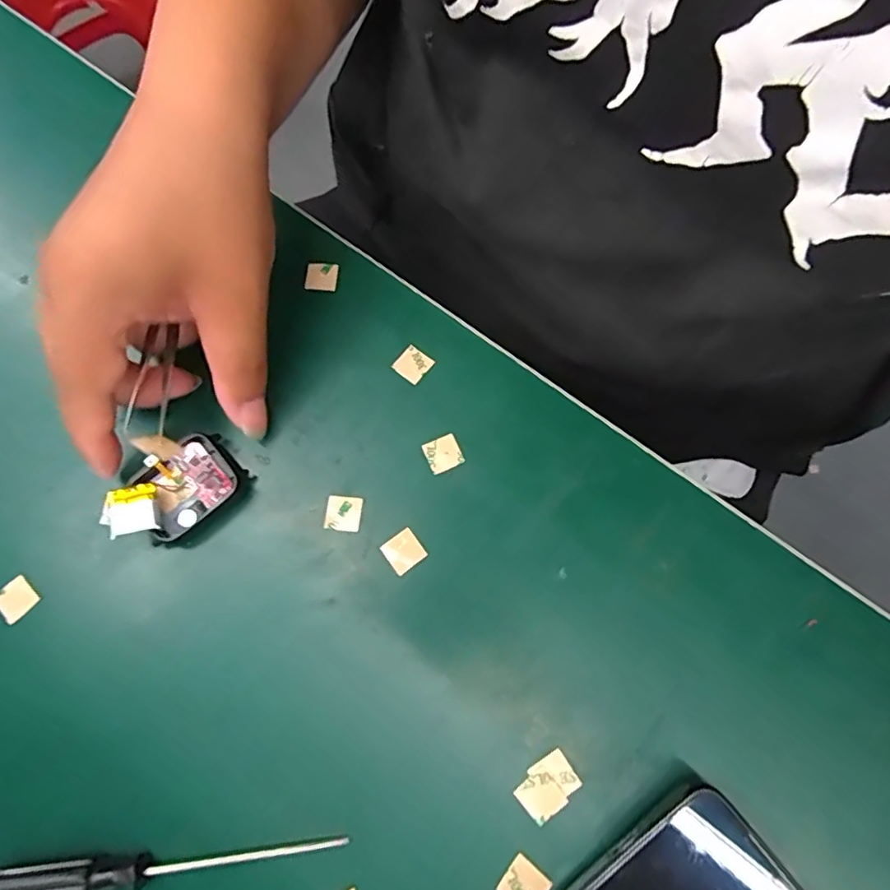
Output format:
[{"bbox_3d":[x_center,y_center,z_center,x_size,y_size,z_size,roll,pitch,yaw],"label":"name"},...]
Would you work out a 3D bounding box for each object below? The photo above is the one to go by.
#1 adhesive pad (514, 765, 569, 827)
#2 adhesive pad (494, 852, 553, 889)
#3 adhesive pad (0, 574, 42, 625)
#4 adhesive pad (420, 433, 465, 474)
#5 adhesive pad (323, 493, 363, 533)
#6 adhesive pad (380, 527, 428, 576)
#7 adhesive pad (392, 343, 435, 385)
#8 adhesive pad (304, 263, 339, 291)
[{"bbox_3d":[0.036,0.134,0.216,0.015,0.004,0.015,-40,75,-12],"label":"adhesive pad"},{"bbox_3d":[0.029,0.161,0.207,0.015,0.004,0.015,36,75,12],"label":"adhesive pad"},{"bbox_3d":[-0.186,0.067,0.245,0.016,0.004,0.015,41,76,14],"label":"adhesive pad"},{"bbox_3d":[-0.001,0.003,0.259,0.016,0.004,0.015,-24,72,-7],"label":"adhesive pad"},{"bbox_3d":[-0.045,0.030,0.251,0.016,0.004,0.016,6,71,3],"label":"adhesive pad"},{"bbox_3d":[-0.018,0.046,0.245,0.015,0.004,0.015,-37,74,-11],"label":"adhesive pad"},{"bbox_3d":[-0.016,-0.040,0.271,0.016,0.004,0.015,39,76,13],"label":"adhesive pad"},{"bbox_3d":[-0.063,-0.086,0.290,0.016,0.004,0.014,5,80,-2],"label":"adhesive pad"}]

